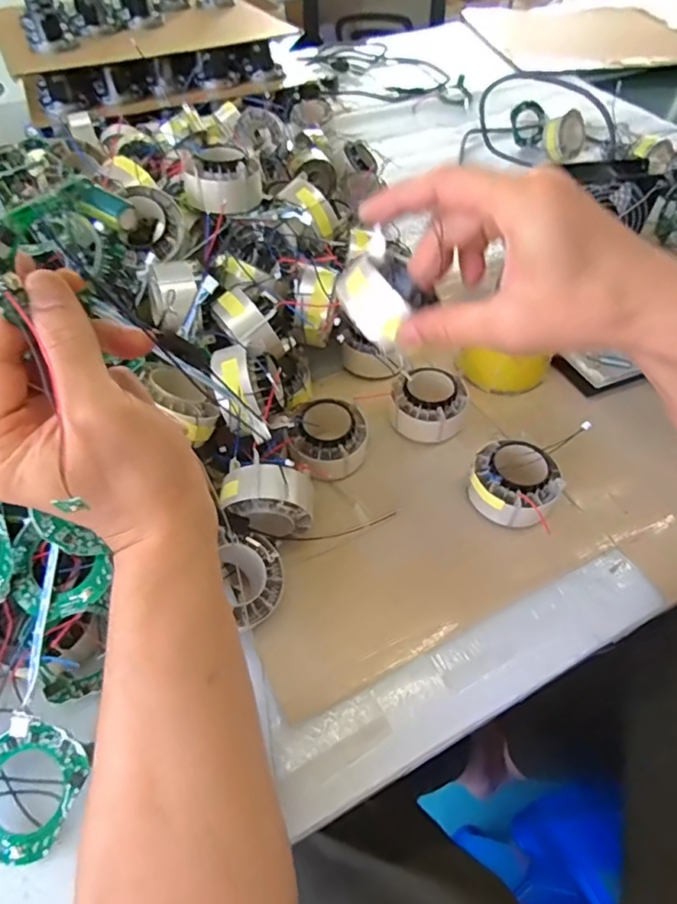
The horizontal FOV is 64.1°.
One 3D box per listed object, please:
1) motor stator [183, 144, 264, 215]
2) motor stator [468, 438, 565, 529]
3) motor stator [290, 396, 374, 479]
[{"bbox_3d":[-0.098,-0.238,0.470,0.061,0.035,0.061,-9,52,-7],"label":"motor stator"},{"bbox_3d":[0.137,0.026,0.423,0.065,0.041,0.064,0,51,0],"label":"motor stator"},{"bbox_3d":[-0.005,-0.010,0.447,0.060,0.034,0.069,6,52,6],"label":"motor stator"}]

